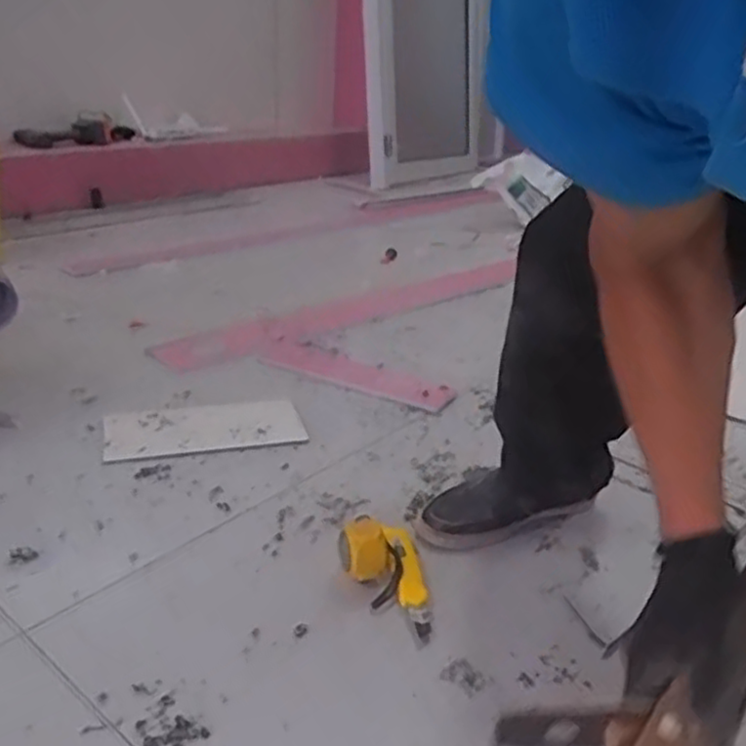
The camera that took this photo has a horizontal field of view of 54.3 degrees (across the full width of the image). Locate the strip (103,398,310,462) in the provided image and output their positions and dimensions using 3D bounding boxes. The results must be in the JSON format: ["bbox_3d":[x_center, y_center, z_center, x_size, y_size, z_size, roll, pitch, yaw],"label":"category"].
[{"bbox_3d":[-0.242,0.079,1.053,0.275,0.010,0.134,-7,26,-21],"label":"strip"}]

